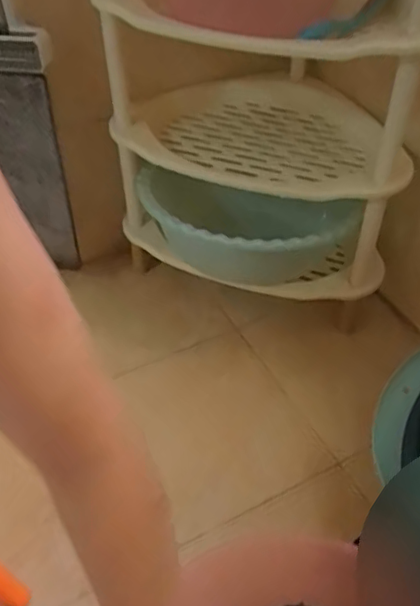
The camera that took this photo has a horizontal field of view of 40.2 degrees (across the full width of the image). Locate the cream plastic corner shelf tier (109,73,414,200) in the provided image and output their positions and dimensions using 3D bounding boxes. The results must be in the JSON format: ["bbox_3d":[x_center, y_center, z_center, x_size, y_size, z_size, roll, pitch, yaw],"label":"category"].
[{"bbox_3d":[0.106,-0.278,0.927,0.440,0.051,0.315,17,45,19],"label":"cream plastic corner shelf tier"}]

